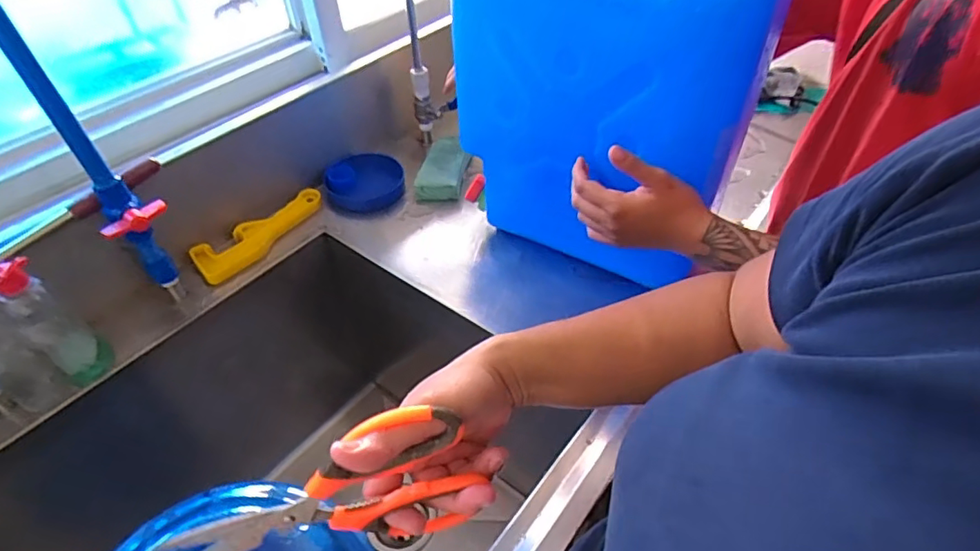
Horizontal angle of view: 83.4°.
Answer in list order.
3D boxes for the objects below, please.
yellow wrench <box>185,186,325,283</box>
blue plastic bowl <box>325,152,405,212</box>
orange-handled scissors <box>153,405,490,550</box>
[{"bbox_3d":[-0.317,-0.060,0.776,0.061,0.028,0.200,28,52,26],"label":"yellow wrench"},{"bbox_3d":[-0.196,-0.150,0.863,0.115,0.035,0.127,-13,46,-11],"label":"blue plastic bowl"},{"bbox_3d":[-0.104,0.142,0.338,0.187,0.106,0.028,-18,46,0],"label":"orange-handled scissors"}]

